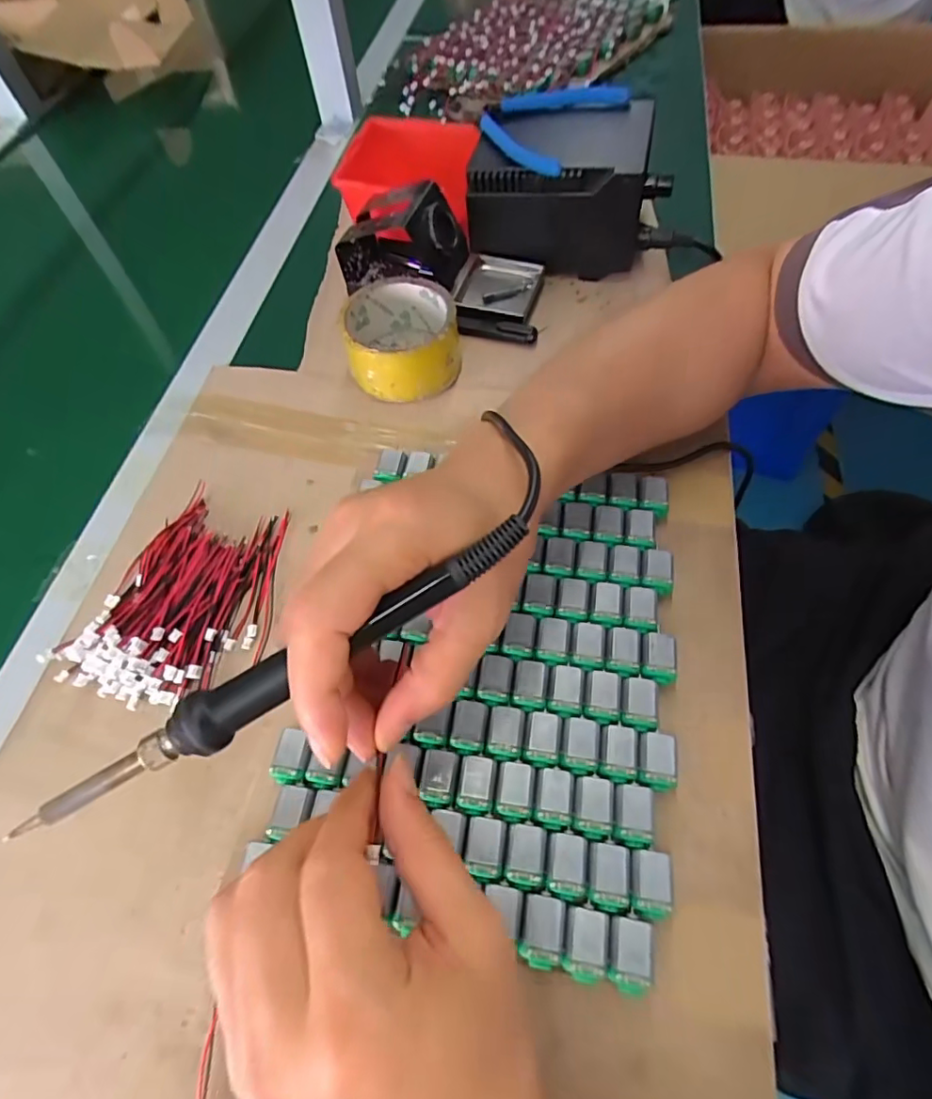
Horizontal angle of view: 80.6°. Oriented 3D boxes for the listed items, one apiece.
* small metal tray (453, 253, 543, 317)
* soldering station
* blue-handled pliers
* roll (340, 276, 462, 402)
[{"bbox_3d":[0.025,-0.223,0.467,0.068,0.015,0.069,11,62,10],"label":"small metal tray"},{"bbox_3d":[0.089,-0.309,0.467,0.152,0.085,0.115,13,62,11],"label":"soldering station"},{"bbox_3d":[0.049,-0.362,0.456,0.128,0.018,0.145,26,66,14],"label":"blue-handled pliers"},{"bbox_3d":[-0.048,-0.161,0.419,0.082,0.046,0.082,-2,60,3],"label":"roll"}]

